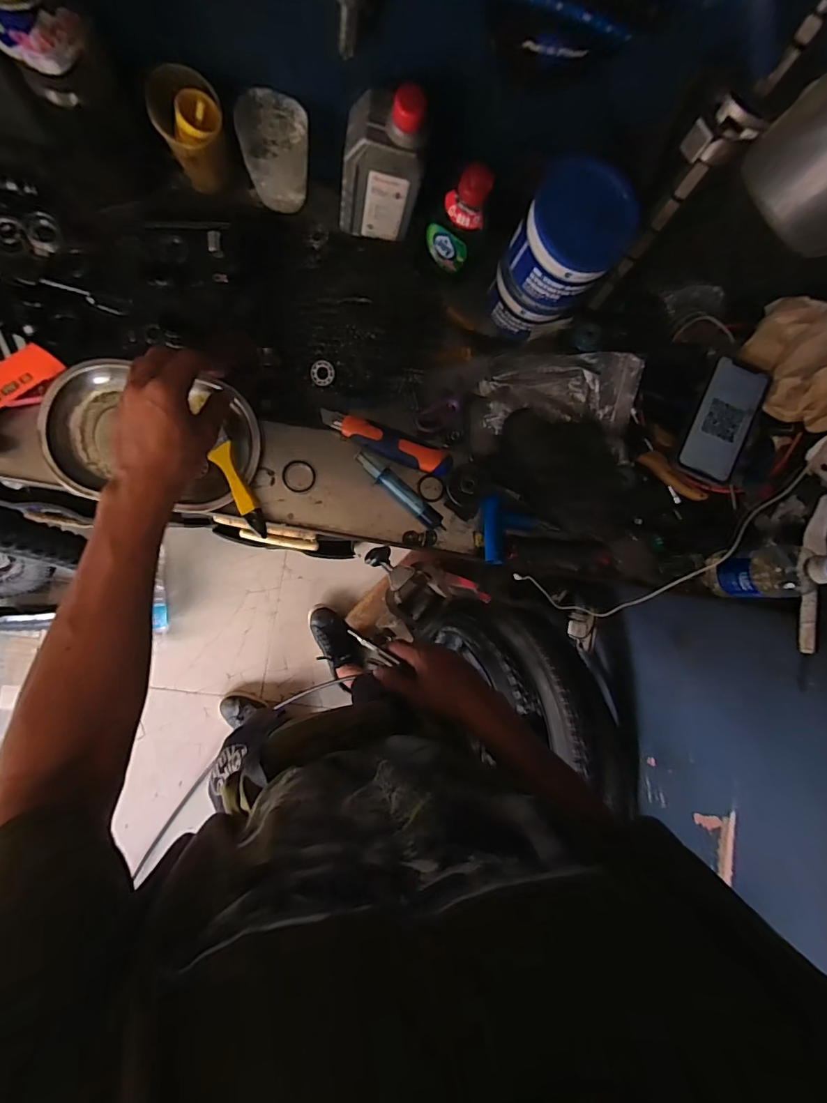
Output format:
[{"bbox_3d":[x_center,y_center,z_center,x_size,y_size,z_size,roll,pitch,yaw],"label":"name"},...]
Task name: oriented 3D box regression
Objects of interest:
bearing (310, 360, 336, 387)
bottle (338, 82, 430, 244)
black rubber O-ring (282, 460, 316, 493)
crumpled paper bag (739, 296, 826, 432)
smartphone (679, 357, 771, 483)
[{"bbox_3d":[-0.106,-0.210,0.561,0.027,0.010,0.029,0,89,-10],"label":"bearing"},{"bbox_3d":[-0.034,-0.398,0.500,0.082,0.163,0.047,13,87,-9],"label":"bottle"},{"bbox_3d":[-0.139,-0.091,0.581,0.037,0.004,0.037,-26,94,-9],"label":"black rubber O-ring"},{"bbox_3d":[0.466,-0.217,0.541,0.085,0.103,0.165,-29,94,-9],"label":"crumpled paper bag"},{"bbox_3d":[0.369,-0.156,0.567,0.066,0.012,0.142,21,90,3],"label":"smartphone"}]

